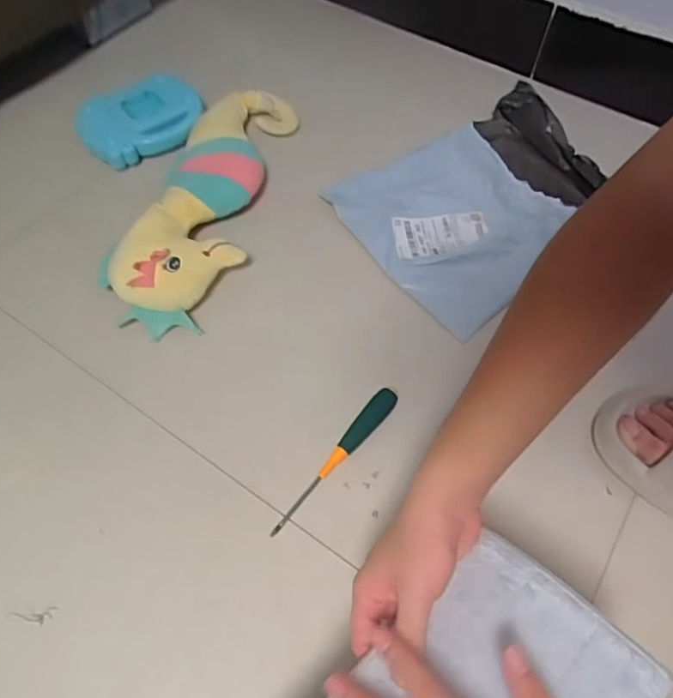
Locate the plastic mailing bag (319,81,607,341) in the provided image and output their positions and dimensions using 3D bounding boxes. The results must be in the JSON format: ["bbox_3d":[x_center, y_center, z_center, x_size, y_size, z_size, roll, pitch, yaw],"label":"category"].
[{"bbox_3d":[0.207,-0.206,0.742,0.364,0.052,0.278,-32,65,-15],"label":"plastic mailing bag"}]

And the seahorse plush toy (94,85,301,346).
[{"bbox_3d":[-0.169,-0.217,0.725,0.158,0.059,0.438,13,62,9],"label":"seahorse plush toy"}]

